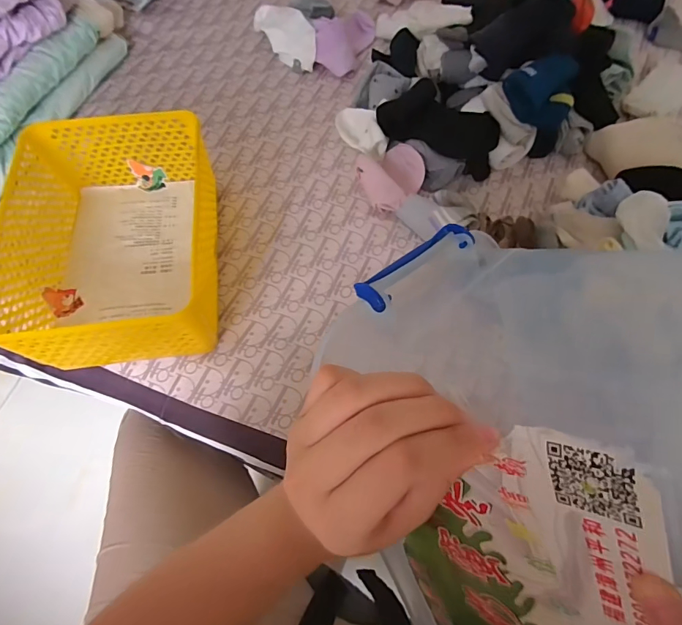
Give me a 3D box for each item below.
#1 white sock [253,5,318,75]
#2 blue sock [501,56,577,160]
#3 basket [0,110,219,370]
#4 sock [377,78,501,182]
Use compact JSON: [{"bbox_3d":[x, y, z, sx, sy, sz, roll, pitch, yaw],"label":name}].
[{"bbox_3d":[-0.091,-0.450,0.658,0.052,0.060,0.134,-40,73,-13],"label":"white sock"},{"bbox_3d":[0.258,-0.269,0.546,0.086,0.116,0.060,-19,69,-5],"label":"blue sock"},{"bbox_3d":[-0.255,-0.086,0.484,0.213,0.122,0.281,-9,69,-2],"label":"basket"},{"bbox_3d":[0.140,-0.257,0.559,0.176,0.061,0.081,24,71,-2],"label":"sock"}]

